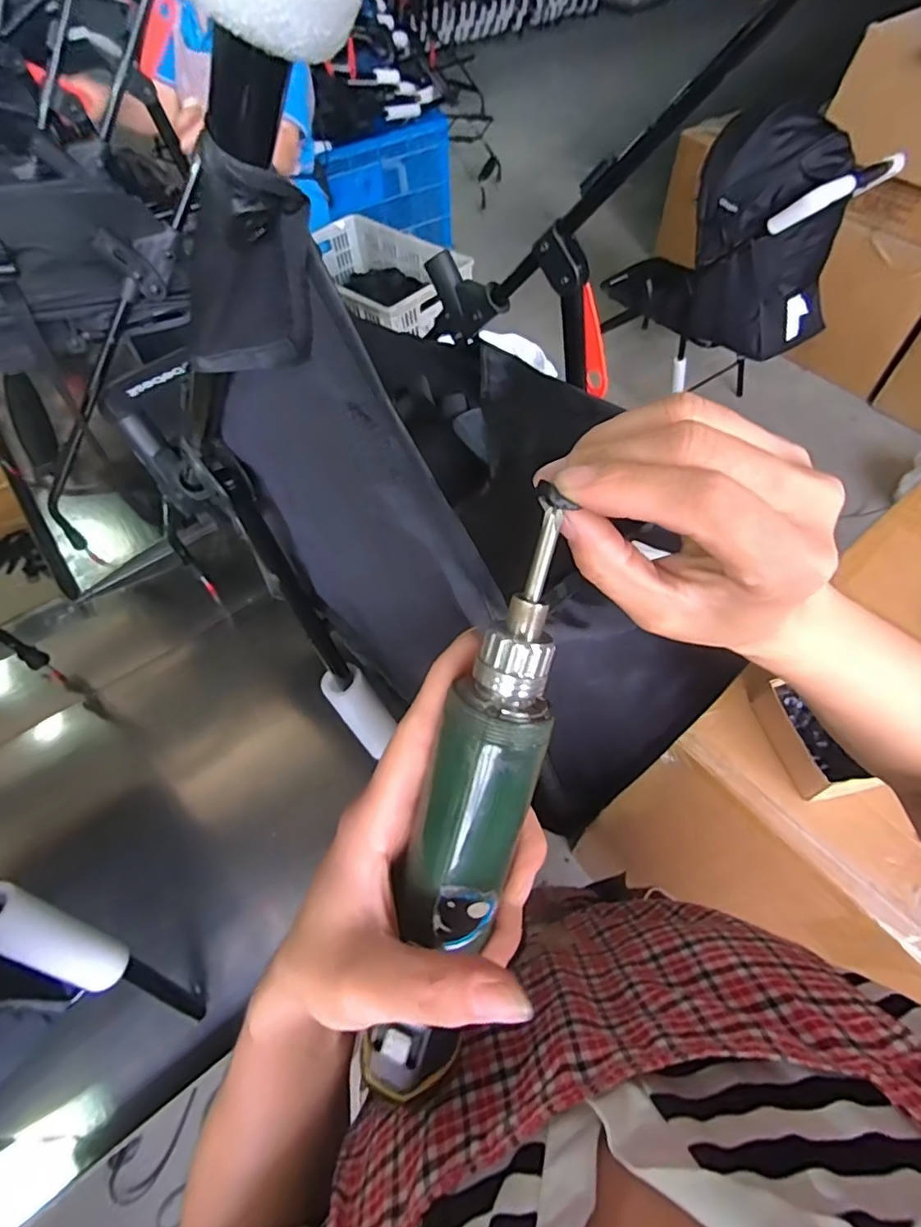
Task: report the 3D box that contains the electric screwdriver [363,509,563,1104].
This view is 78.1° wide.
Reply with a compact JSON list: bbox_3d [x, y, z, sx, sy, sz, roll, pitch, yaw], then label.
[{"bbox_3d":[0.004,0.081,0.213,0.037,0.033,0.228,16,101,12],"label":"electric screwdriver"}]

